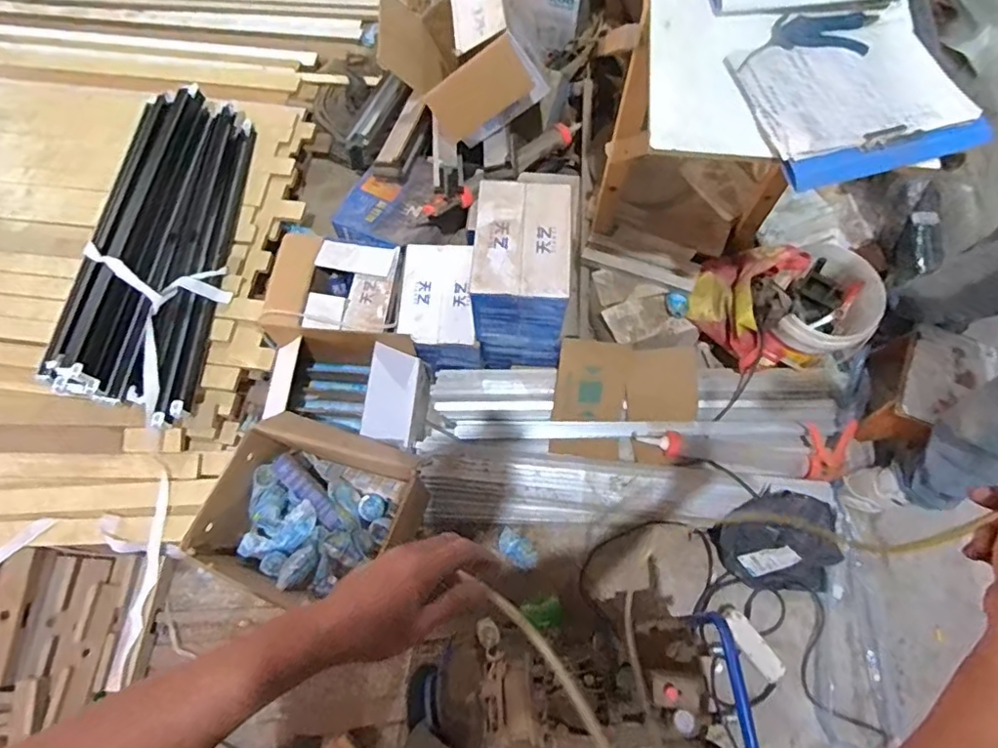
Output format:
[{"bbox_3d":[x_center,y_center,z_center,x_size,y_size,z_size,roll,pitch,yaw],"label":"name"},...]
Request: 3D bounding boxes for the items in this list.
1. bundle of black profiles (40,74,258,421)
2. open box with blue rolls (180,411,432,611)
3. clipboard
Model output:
[{"bbox_3d":[-0.975,-0.386,1.577,0.399,0.116,1.052,1,68,1],"label":"bundle of black profiles"},{"bbox_3d":[-0.370,0.288,1.127,0.377,0.137,0.353,23,70,9],"label":"open box with blue rolls"},{"bbox_3d":[0.525,-0.409,0.809,0.304,0.018,0.266,-14,69,-5],"label":"clipboard"}]

